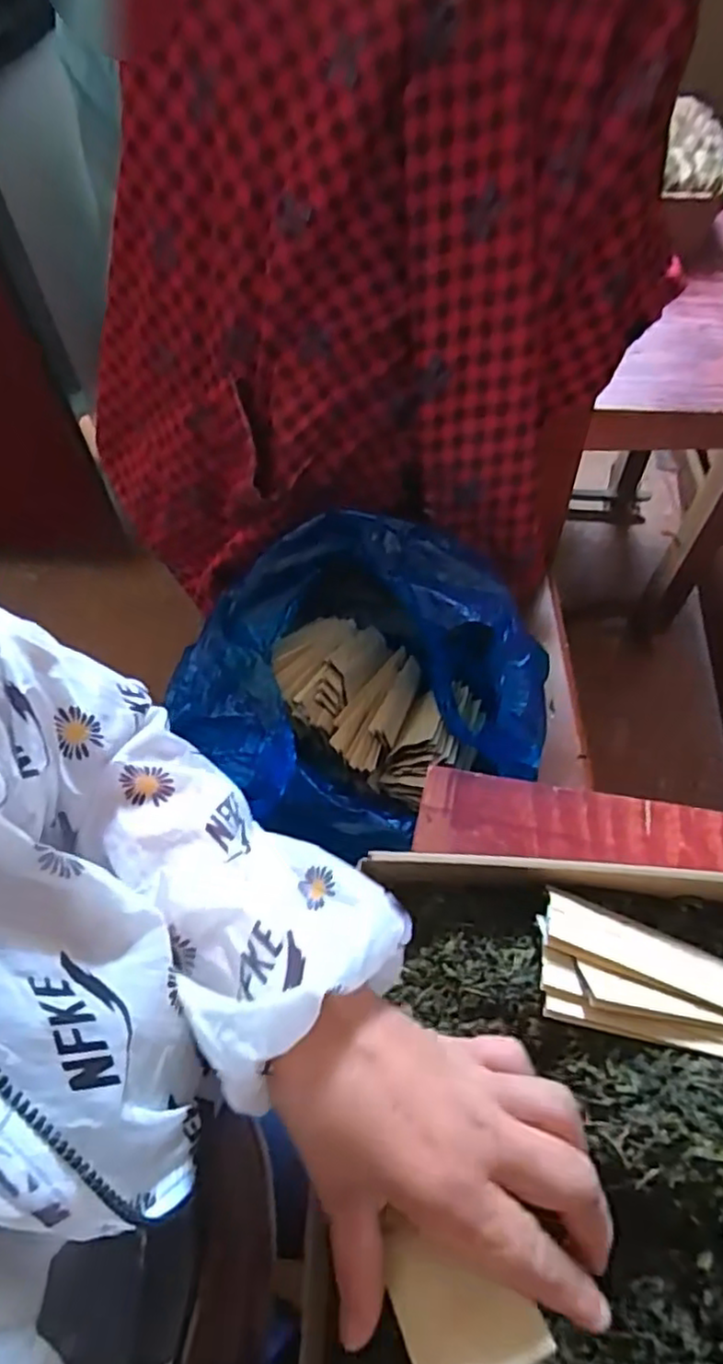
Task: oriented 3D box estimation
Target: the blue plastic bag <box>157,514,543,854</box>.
[{"bbox_3d":[0.009,-0.008,0.592,0.310,0.156,0.261,23,60,16],"label":"blue plastic bag"}]

